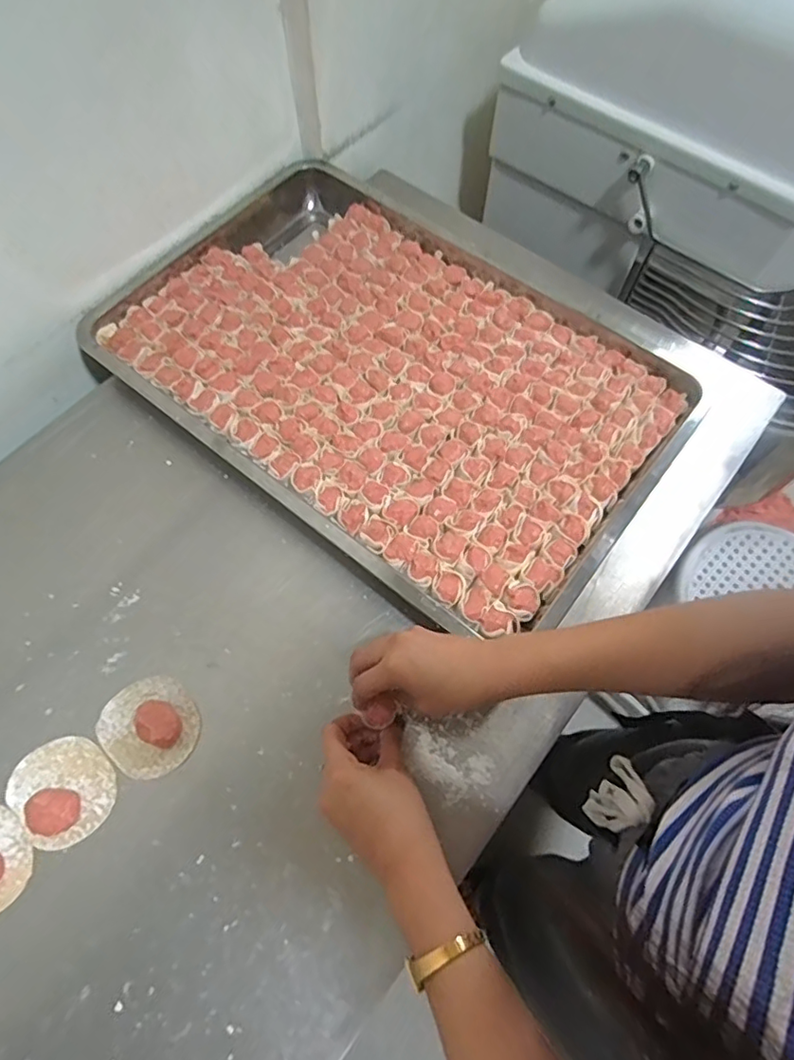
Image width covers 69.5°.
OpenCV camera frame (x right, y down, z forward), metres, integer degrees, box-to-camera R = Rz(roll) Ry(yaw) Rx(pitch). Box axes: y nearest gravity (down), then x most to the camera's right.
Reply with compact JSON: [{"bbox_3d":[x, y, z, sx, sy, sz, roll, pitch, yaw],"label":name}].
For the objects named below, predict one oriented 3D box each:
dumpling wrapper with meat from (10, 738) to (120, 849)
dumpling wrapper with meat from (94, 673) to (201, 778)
[{"bbox_3d":[-0.279,0.214,0.474,0.075,0.015,0.084,-36,70,-15],"label":"dumpling wrapper with meat"},{"bbox_3d":[-0.214,0.168,0.491,0.076,0.022,0.082,0,65,0],"label":"dumpling wrapper with meat"}]

